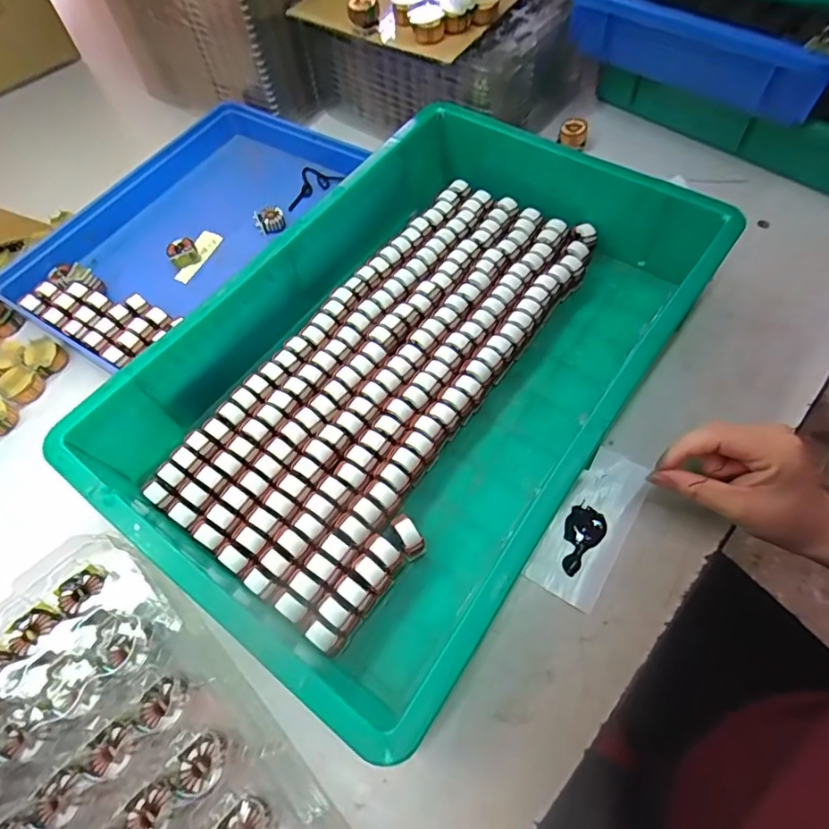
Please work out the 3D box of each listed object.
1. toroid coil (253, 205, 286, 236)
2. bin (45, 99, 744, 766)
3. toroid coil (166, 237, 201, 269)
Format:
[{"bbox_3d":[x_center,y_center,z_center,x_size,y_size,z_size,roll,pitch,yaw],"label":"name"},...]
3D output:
[{"bbox_3d":[-0.142,-0.189,0.509,0.028,0.015,0.029,-2,62,3],"label":"toroid coil"},{"bbox_3d":[0.000,-0.054,0.384,0.287,0.072,0.426,32,68,19],"label":"bin"},{"bbox_3d":[-0.219,-0.152,0.492,0.027,0.015,0.025,-30,64,-12],"label":"toroid coil"}]

